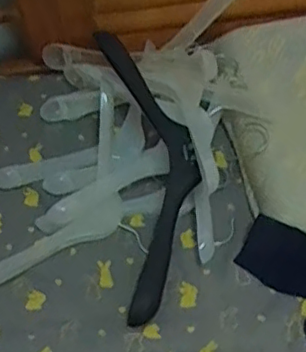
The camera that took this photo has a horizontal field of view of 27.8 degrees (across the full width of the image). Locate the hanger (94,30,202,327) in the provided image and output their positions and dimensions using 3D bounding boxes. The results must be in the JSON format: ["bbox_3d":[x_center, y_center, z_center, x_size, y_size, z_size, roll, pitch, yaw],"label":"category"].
[{"bbox_3d":[0.001,-0.013,0.893,0.125,0.046,0.435,-7,74,-2],"label":"hanger"}]

